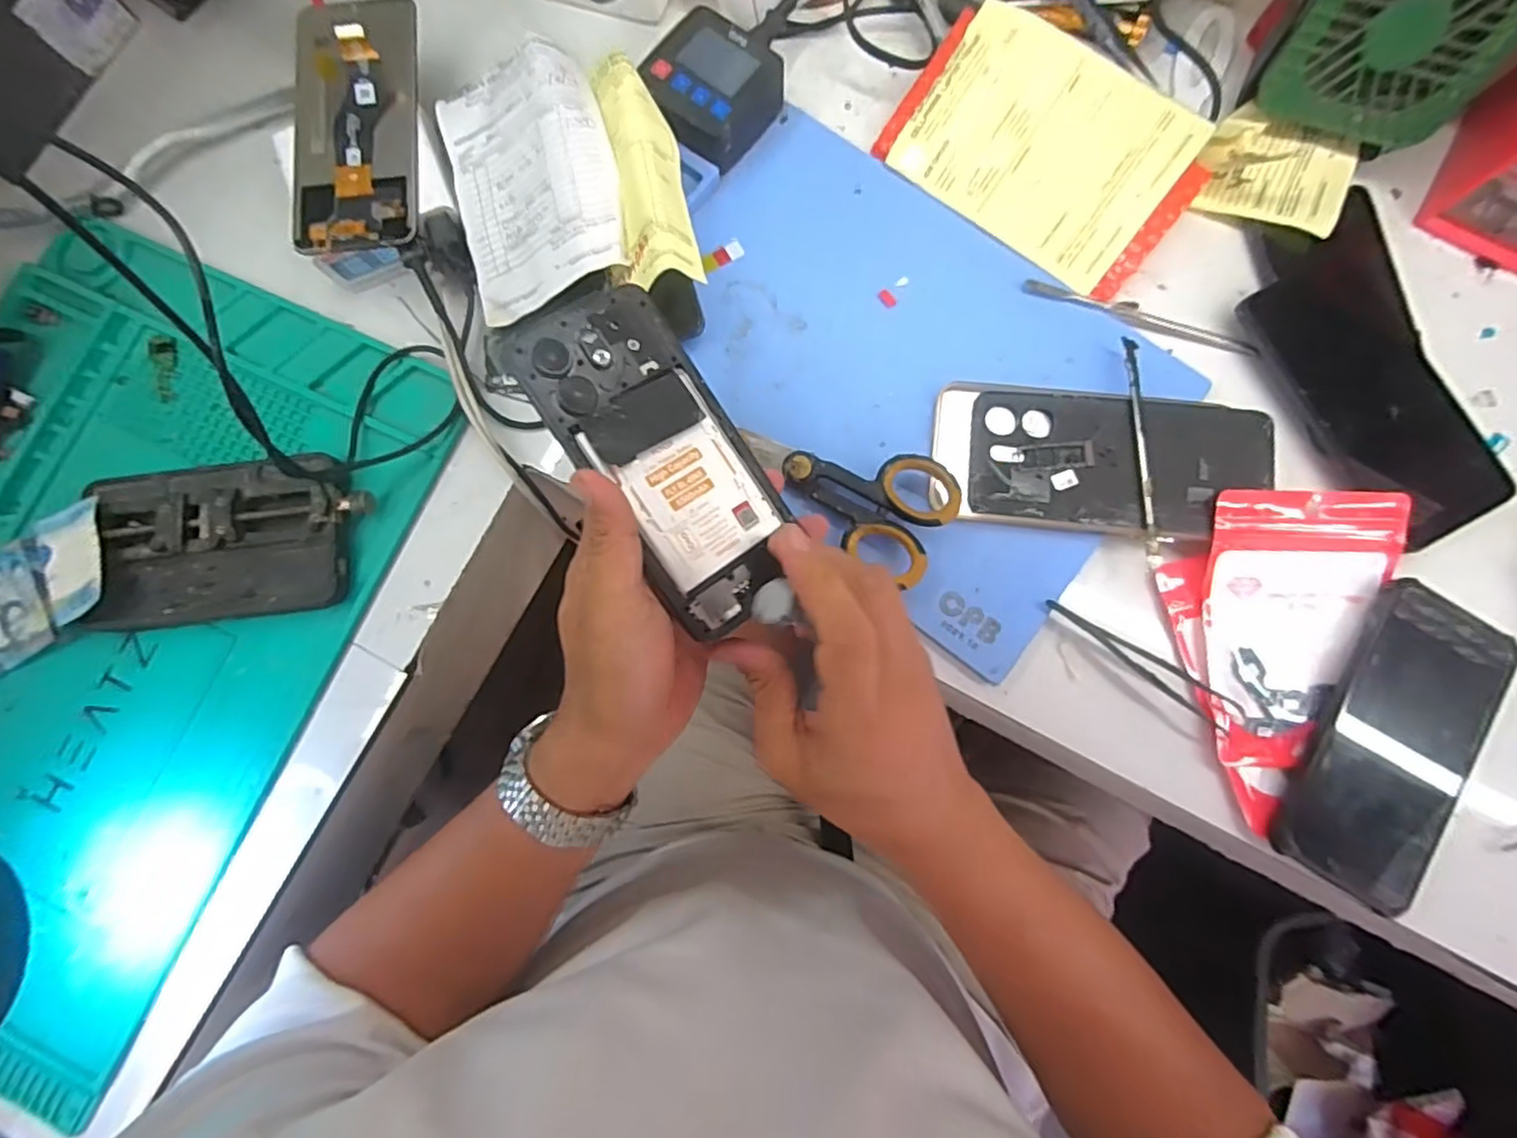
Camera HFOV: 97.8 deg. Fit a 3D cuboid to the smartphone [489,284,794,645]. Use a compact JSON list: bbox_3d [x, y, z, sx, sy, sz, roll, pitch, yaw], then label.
[{"bbox_3d":[-0.043,-0.055,0.312,0.077,0.004,0.162,-36,94,-21],"label":"smartphone"}]

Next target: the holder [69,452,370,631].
[{"bbox_3d":[-0.299,-0.017,0.378,0.149,0.023,0.089,-6,83,1],"label":"holder"}]

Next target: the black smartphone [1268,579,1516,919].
[{"bbox_3d":[0.341,0.092,0.349,0.079,0.008,0.165,32,85,6],"label":"black smartphone"}]

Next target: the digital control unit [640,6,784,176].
[{"bbox_3d":[-0.030,-0.290,0.404,0.069,0.032,0.076,36,85,6],"label":"digital control unit"}]

